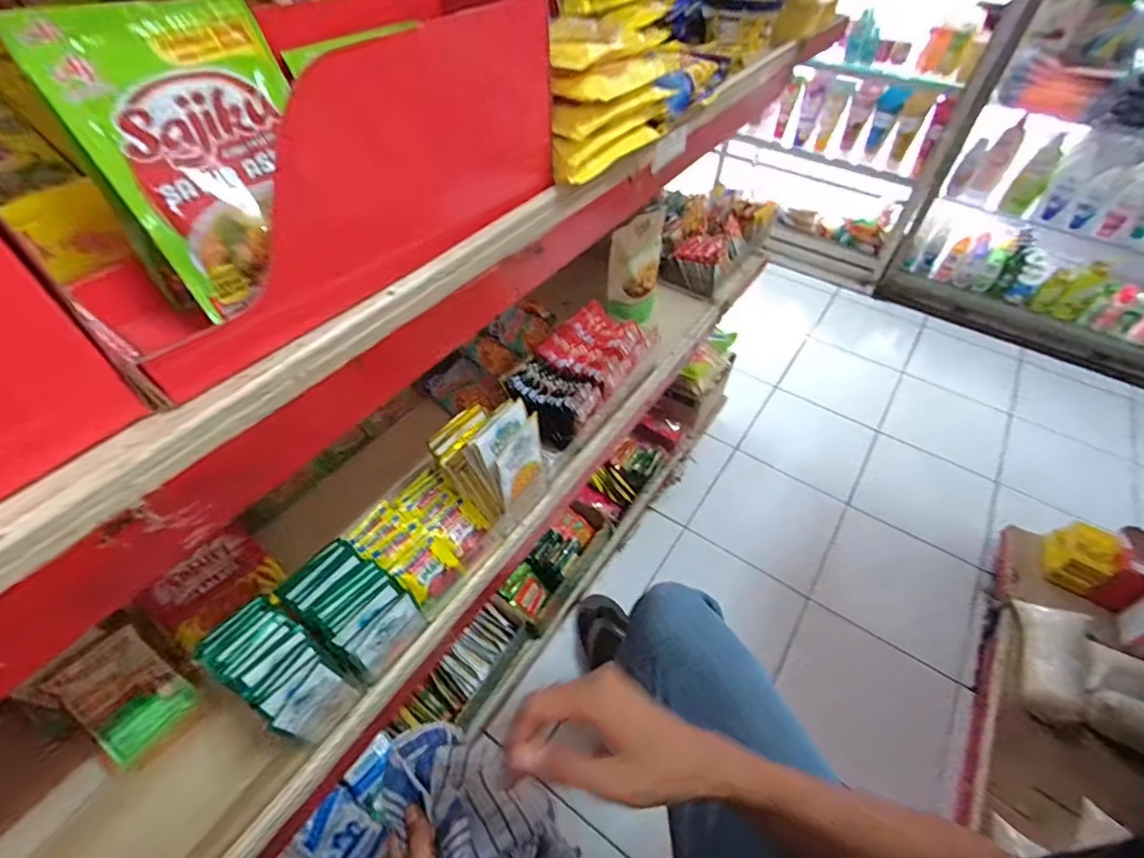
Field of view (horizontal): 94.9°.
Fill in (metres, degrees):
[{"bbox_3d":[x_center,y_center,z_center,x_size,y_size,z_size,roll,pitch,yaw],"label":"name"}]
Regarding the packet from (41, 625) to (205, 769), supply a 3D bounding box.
[{"bbox_3d":[-0.436,0.259,0.516,0.116,0.016,0.074,40,45,5],"label":"packet"}]

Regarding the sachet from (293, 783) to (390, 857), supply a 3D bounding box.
[{"bbox_3d":[-0.326,0.581,0.752,0.114,0.009,0.080,51,58,-10],"label":"sachet"}]

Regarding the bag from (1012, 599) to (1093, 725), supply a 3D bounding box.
[{"bbox_3d":[0.848,0.398,0.929,0.086,0.061,0.217,25,52,19],"label":"bag"}]

